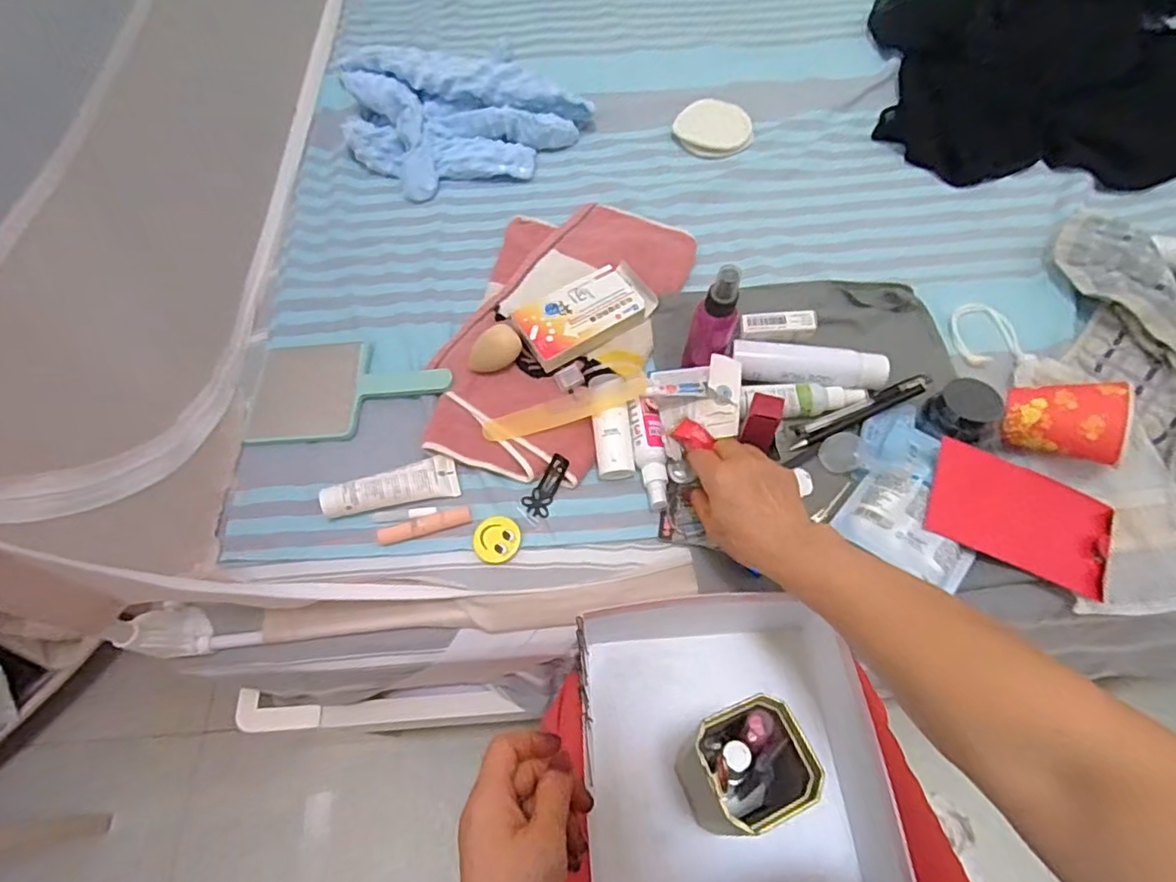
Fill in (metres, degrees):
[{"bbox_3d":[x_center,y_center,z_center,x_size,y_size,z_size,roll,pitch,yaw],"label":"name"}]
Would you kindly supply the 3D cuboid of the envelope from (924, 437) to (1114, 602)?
[{"bbox_3d":[0.363,0.065,0.491,0.151,0.007,0.083,24,78,0],"label":"envelope"}]

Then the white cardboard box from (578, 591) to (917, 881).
[{"bbox_3d":[0.114,0.234,0.453,0.228,0.061,0.215,-6,61,1],"label":"white cardboard box"}]

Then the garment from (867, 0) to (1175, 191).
[{"bbox_3d":[0.640,-0.525,0.769,0.485,0.071,0.458,5,61,6],"label":"garment"}]

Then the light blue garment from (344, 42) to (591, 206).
[{"bbox_3d":[-0.163,-0.406,0.739,0.287,0.092,0.193,12,62,10],"label":"light blue garment"}]

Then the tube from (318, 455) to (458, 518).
[{"bbox_3d":[-0.181,0.040,0.538,0.115,0.027,0.038,-14,61,-4],"label":"tube"}]

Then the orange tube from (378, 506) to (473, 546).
[{"bbox_3d":[-0.149,0.078,0.535,0.084,0.009,0.017,-16,61,-5],"label":"orange tube"}]

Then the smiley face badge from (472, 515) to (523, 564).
[{"bbox_3d":[-0.082,0.089,0.527,0.042,0.008,0.041,-2,61,3],"label":"smiley face badge"}]

